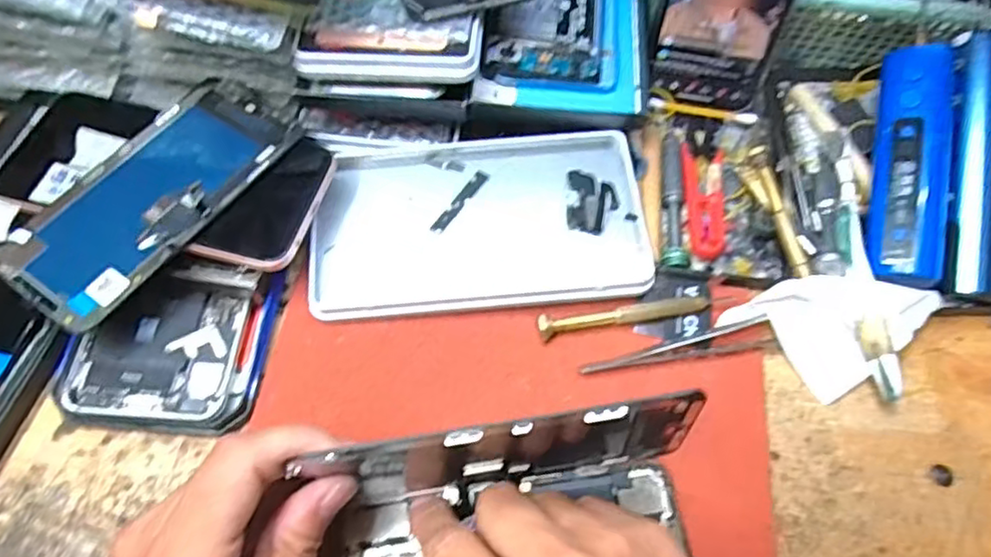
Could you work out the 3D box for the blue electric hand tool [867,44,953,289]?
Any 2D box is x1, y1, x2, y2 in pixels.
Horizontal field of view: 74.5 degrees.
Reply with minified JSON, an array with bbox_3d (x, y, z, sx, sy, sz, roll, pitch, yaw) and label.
[{"bbox_3d":[0.231,-0.064,0.361,0.037,0.020,0.131,5,86,0],"label":"blue electric hand tool"}]

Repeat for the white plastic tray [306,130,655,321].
[{"bbox_3d":[-0.009,-0.034,0.363,0.178,0.021,0.102,-3,65,-4],"label":"white plastic tray"}]

